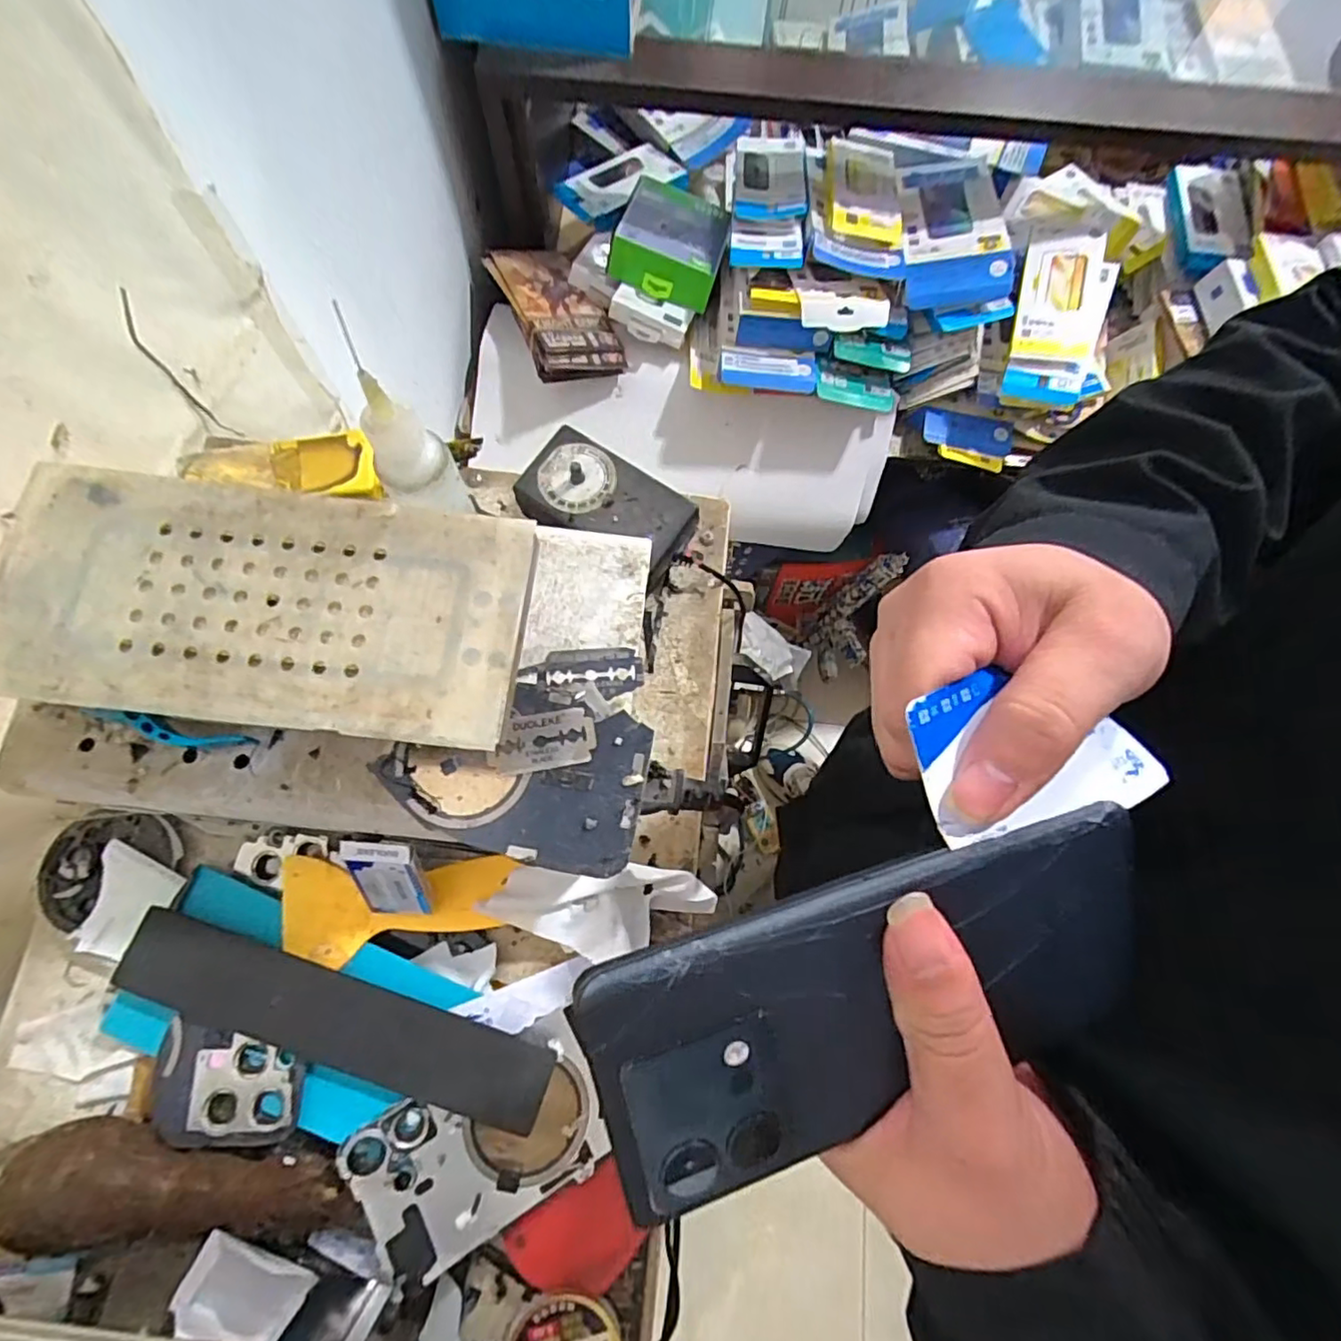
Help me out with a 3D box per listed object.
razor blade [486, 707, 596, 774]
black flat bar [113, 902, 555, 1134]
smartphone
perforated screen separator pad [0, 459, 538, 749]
[{"bbox_3d":[-0.051,0.027,0.244,0.041,0.004,0.023,-7,73,-4],"label":"razor blade"},{"bbox_3d":[-0.143,0.150,0.266,0.186,0.007,0.035,20,73,0],"label":"black flat bar"},{"bbox_3d":[0.060,0.090,0.171,0.161,0.006,0.072,-14,101,-12],"label":"smartphone"},{"bbox_3d":[-0.134,-0.023,0.201,0.168,0.006,0.079,6,73,0],"label":"perforated screen separator pad"}]

